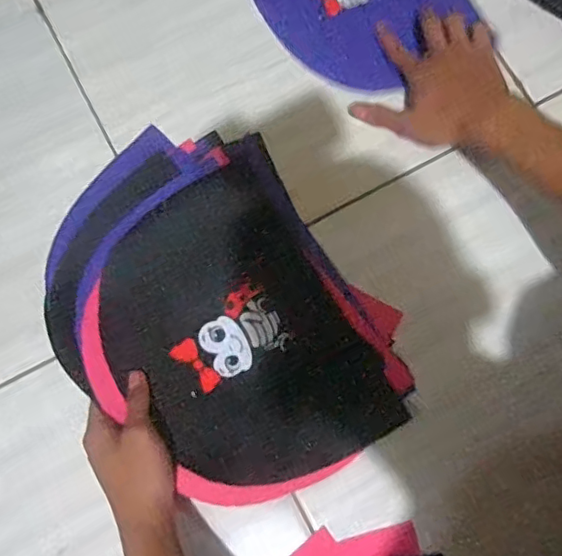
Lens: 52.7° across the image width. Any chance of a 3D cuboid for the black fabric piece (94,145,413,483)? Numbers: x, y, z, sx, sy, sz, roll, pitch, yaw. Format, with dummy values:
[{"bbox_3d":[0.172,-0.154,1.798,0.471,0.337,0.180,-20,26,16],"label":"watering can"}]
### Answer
[{"bbox_3d":[-0.043,0.049,0.514,0.197,0.029,0.287,-31,80,-7],"label":"black fabric piece"}]

